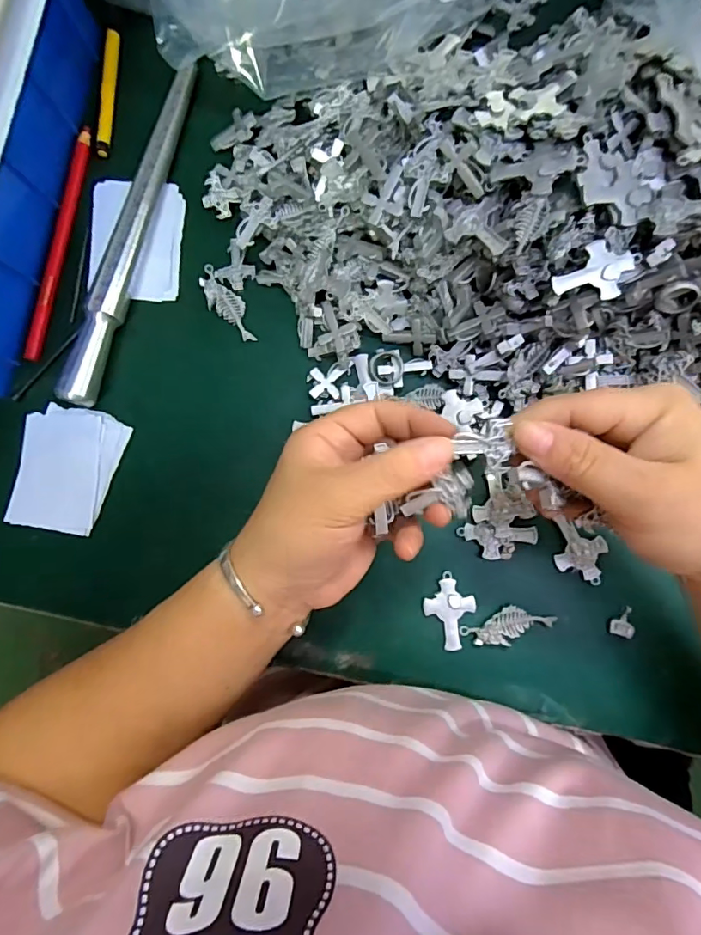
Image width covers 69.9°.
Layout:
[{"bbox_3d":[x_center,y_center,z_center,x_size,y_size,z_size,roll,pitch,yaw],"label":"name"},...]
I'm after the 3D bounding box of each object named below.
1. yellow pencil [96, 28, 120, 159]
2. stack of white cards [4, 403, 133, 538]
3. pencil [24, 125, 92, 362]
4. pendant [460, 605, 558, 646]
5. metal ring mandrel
[{"bbox_3d":[-0.167,-0.256,0.345,0.009,0.008,0.089,3,84,3],"label":"yellow pencil"},{"bbox_3d":[-0.185,0.001,0.326,0.065,0.004,0.079,11,85,4],"label":"stack of white cards"},{"bbox_3d":[-0.195,-0.150,0.336,0.011,0.006,0.161,11,85,4],"label":"pencil"},{"bbox_3d":[0.096,0.096,0.306,0.054,0.007,0.020,-22,84,0],"label":"pendant"},{"bbox_3d":[-0.142,-0.154,0.329,0.019,0.022,0.236,16,85,4],"label":"metal ring mandrel"}]

